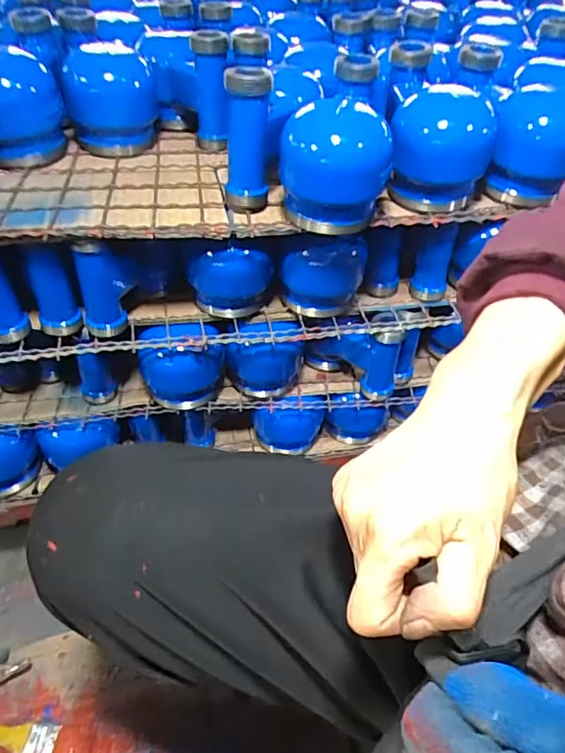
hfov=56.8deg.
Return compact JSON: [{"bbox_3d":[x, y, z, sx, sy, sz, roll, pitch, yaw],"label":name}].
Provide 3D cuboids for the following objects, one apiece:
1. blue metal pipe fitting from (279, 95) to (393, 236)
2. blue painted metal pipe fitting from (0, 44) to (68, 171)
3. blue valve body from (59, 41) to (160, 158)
[{"bbox_3d":[0.045,-0.184,0.458,0.094,0.085,0.093,4,45,1],"label":"blue metal pipe fitting"},{"bbox_3d":[-0.274,-0.277,0.535,0.090,0.088,0.090,-14,48,-17],"label":"blue painted metal pipe fitting"},{"bbox_3d":[-0.186,-0.305,0.573,0.091,0.089,0.092,-7,46,-10],"label":"blue valve body"}]

